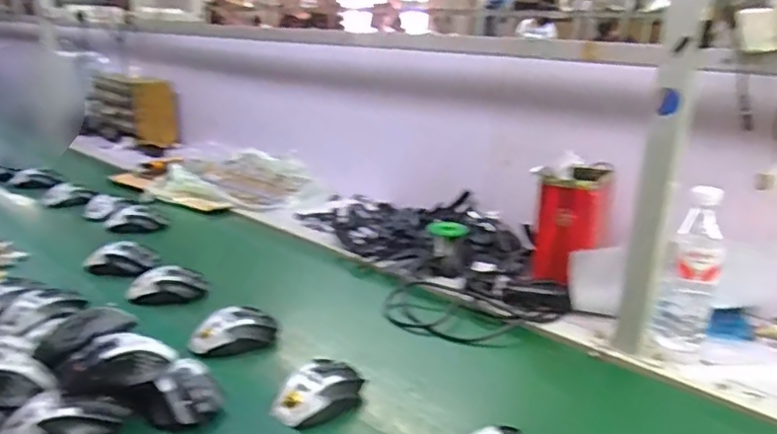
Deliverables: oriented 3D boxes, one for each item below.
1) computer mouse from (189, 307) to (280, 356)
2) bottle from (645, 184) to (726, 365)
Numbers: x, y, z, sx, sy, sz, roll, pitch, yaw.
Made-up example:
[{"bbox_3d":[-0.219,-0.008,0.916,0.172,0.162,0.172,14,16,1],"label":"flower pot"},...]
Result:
[{"bbox_3d":[-0.207,0.154,0.814,0.118,0.040,0.060,-6,21,-27],"label":"computer mouse"},{"bbox_3d":[0.404,0.076,0.803,0.068,0.227,0.068,14,21,29],"label":"bottle"}]

